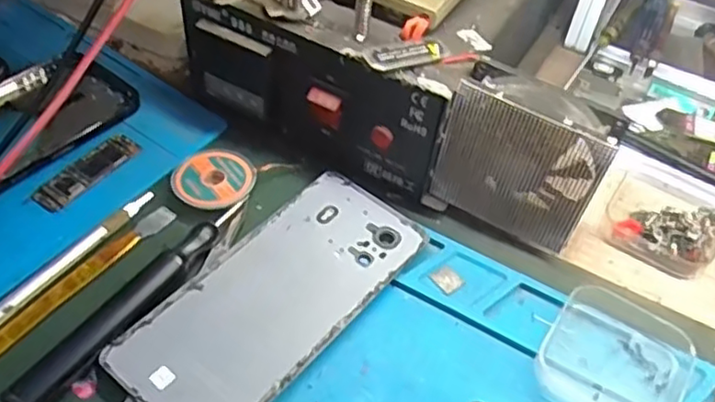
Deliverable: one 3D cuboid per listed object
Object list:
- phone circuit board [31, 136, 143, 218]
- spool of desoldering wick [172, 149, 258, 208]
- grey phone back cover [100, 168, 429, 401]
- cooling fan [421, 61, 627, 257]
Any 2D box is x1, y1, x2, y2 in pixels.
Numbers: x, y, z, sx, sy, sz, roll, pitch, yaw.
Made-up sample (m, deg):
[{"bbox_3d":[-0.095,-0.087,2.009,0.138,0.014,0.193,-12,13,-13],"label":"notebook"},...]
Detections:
[{"bbox_3d":[-0.152,-0.018,0.369,0.022,0.004,0.060,29,54,20],"label":"phone circuit board"},{"bbox_3d":[-0.080,-0.013,0.368,0.044,0.013,0.043,2,50,-2],"label":"spool of desoldering wick"},{"bbox_3d":[-0.039,0.045,0.326,0.072,0.009,0.158,33,55,22],"label":"grey phone back cover"},{"bbox_3d":[0.084,-0.020,0.343,0.079,0.084,0.033,25,53,17],"label":"cooling fan"}]

